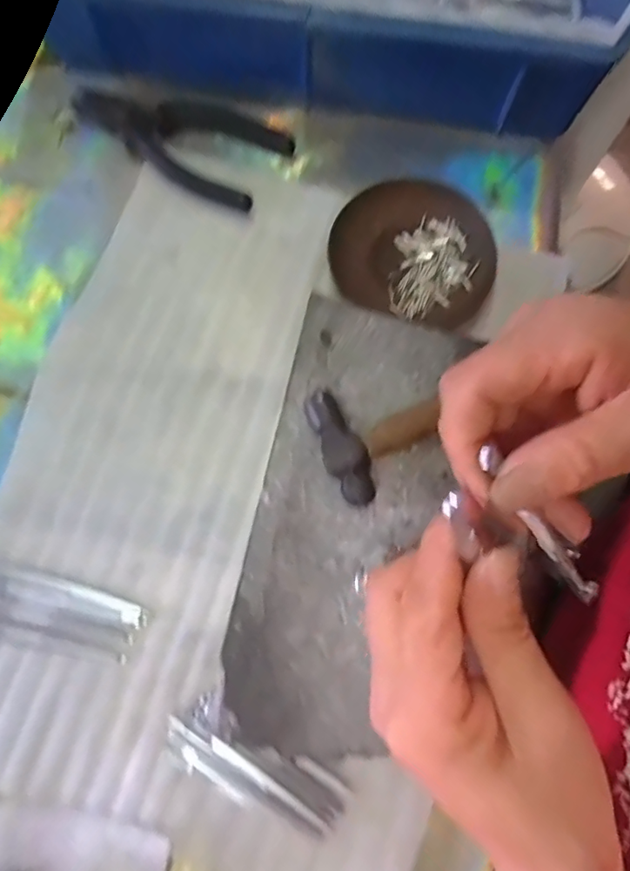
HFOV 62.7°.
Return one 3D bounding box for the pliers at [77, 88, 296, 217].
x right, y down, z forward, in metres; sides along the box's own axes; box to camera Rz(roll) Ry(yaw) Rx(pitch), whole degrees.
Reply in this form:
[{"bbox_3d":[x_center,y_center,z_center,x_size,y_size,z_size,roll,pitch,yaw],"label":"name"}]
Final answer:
[{"bbox_3d":[-0.104,-0.227,0.389,0.161,0.012,0.069,25,79,4],"label":"pliers"}]

